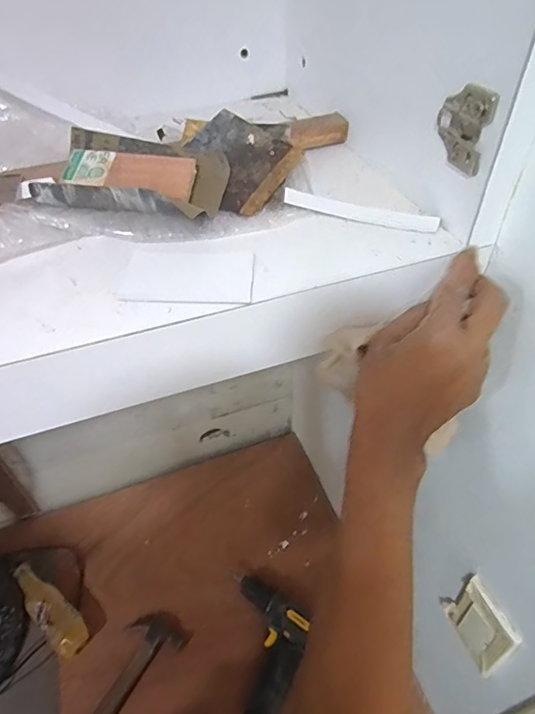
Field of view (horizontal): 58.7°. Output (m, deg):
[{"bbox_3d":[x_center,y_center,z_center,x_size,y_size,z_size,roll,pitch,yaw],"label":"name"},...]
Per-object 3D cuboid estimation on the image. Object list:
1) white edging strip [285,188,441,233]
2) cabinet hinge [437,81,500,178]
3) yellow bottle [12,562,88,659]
[{"bbox_3d":[0.076,-0.122,0.398,0.128,0.007,0.023,16,50,16],"label":"white edging strip"},{"bbox_3d":[0.138,-0.162,0.336,0.007,0.053,0.047,-15,47,-12],"label":"cabinet hinge"},{"bbox_3d":[-0.399,0.450,0.865,0.197,0.054,0.061,31,54,28],"label":"yellow bottle"}]

